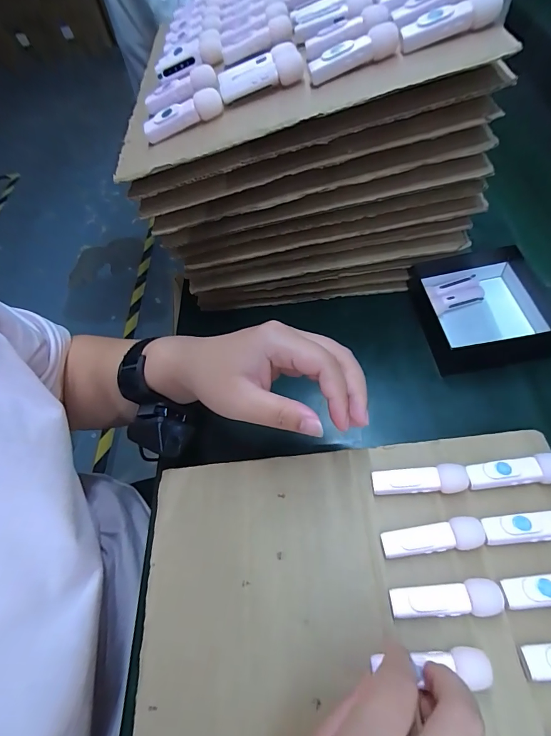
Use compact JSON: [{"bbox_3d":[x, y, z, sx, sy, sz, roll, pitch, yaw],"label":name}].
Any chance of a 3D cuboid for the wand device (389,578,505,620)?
[{"bbox_3d":[0.103,0.142,0.232,0.063,0.018,0.019,-6,58,4],"label":"wand device"}]

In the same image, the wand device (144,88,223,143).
[{"bbox_3d":[-0.073,-0.199,0.299,0.065,0.016,0.016,-23,59,4],"label":"wand device"}]

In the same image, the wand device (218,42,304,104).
[{"bbox_3d":[-0.012,-0.229,0.297,0.066,0.018,0.028,-15,58,8],"label":"wand device"}]

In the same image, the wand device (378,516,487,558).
[{"bbox_3d":[0.103,0.114,0.251,0.063,0.018,0.019,-10,57,1],"label":"wand device"}]

